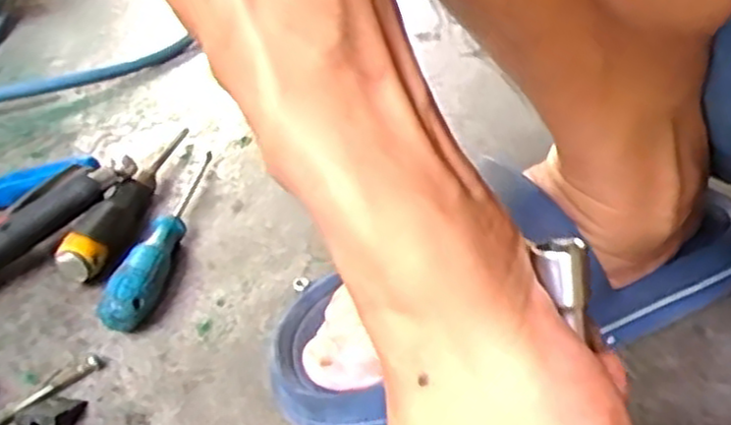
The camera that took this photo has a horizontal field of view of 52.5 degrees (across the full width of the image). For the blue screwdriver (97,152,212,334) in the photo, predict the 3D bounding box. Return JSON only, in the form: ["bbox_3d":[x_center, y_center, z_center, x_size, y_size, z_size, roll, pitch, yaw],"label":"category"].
[{"bbox_3d":[-0.134,0.006,0.496,0.026,0.029,0.201,-4,34,4],"label":"blue screwdriver"}]

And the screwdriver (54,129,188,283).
[{"bbox_3d":[-0.162,-0.020,0.533,0.024,0.032,0.198,1,34,10],"label":"screwdriver"}]

